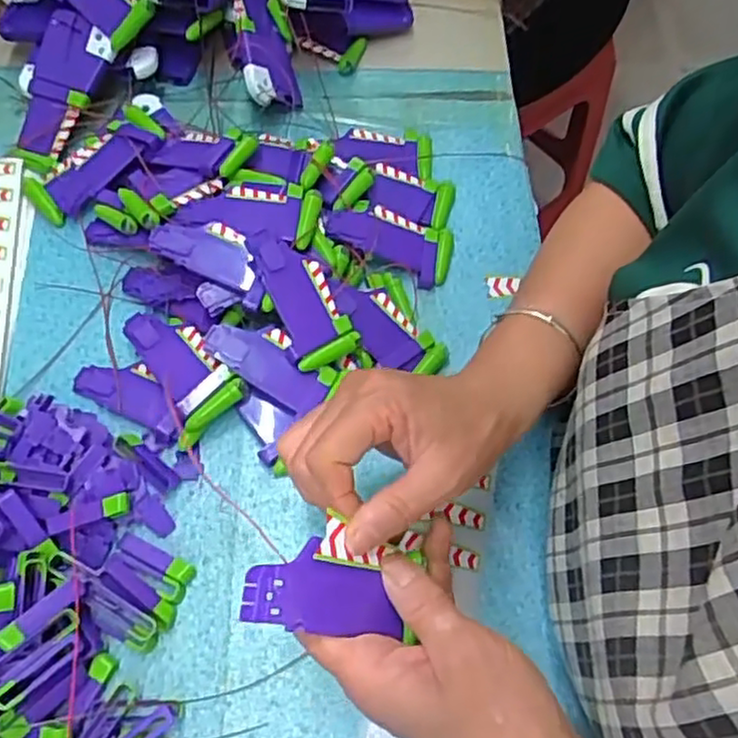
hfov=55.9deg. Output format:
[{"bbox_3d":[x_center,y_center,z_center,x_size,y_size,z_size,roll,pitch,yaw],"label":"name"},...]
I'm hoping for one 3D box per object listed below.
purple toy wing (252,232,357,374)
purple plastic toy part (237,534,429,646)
[{"bbox_3d":[-0.042,-0.045,0.427,0.040,0.009,0.087,-29,90,-14],"label":"purple toy wing"},{"bbox_3d":[-0.017,0.092,0.294,0.074,0.007,0.034,16,60,-29],"label":"purple plastic toy part"}]

